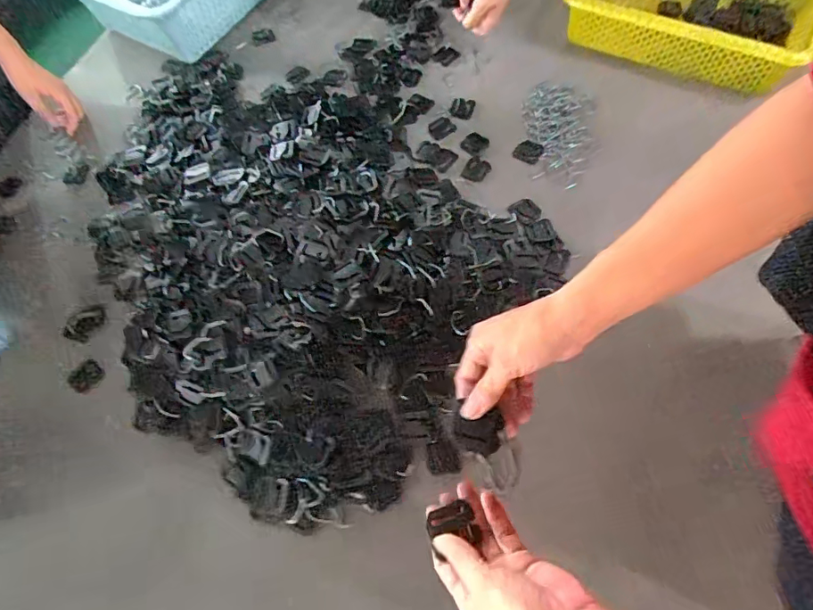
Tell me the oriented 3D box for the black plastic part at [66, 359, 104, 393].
[{"bbox_3d":[-0.404,0.090,0.624,0.037,0.008,0.041,38,74,20],"label":"black plastic part"}]

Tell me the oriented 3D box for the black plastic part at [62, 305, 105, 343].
[{"bbox_3d":[-0.428,0.024,0.659,0.056,0.007,0.043,-42,68,-13],"label":"black plastic part"}]

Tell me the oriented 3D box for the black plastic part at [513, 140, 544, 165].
[{"bbox_3d":[0.179,-0.224,0.727,0.038,0.006,0.045,27,70,17],"label":"black plastic part"}]

